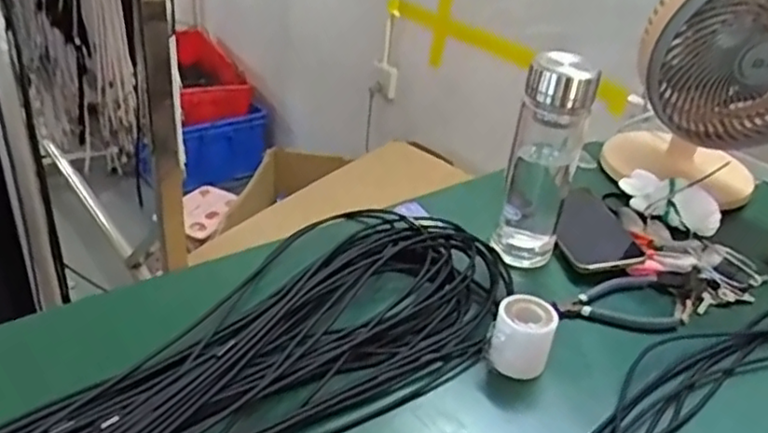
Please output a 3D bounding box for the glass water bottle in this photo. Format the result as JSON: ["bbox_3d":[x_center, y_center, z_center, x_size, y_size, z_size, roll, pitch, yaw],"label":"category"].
[{"bbox_3d":[0.158,-0.054,0.678,0.064,0.221,0.073,12,30,10],"label":"glass water bottle"}]

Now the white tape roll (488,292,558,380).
[{"bbox_3d":[0.116,0.101,0.567,0.048,0.057,0.048,5,30,-3],"label":"white tape roll"}]

